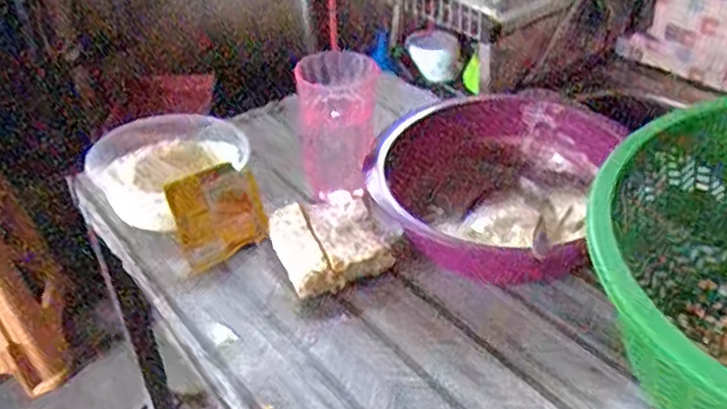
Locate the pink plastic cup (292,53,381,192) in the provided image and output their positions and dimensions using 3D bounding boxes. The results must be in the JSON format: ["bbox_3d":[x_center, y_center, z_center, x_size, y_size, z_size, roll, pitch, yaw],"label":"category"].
[{"bbox_3d":[-0.022,-0.074,0.627,0.070,0.118,0.059,-4,36,-2],"label":"pink plastic cup"}]

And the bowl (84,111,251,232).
[{"bbox_3d":[-0.181,-0.032,0.656,0.136,0.063,0.140,-3,38,2],"label":"bowl"}]

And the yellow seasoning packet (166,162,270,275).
[{"bbox_3d":[-0.124,0.009,0.595,0.076,0.079,0.006,-19,-1,-26],"label":"yellow seasoning packet"}]

